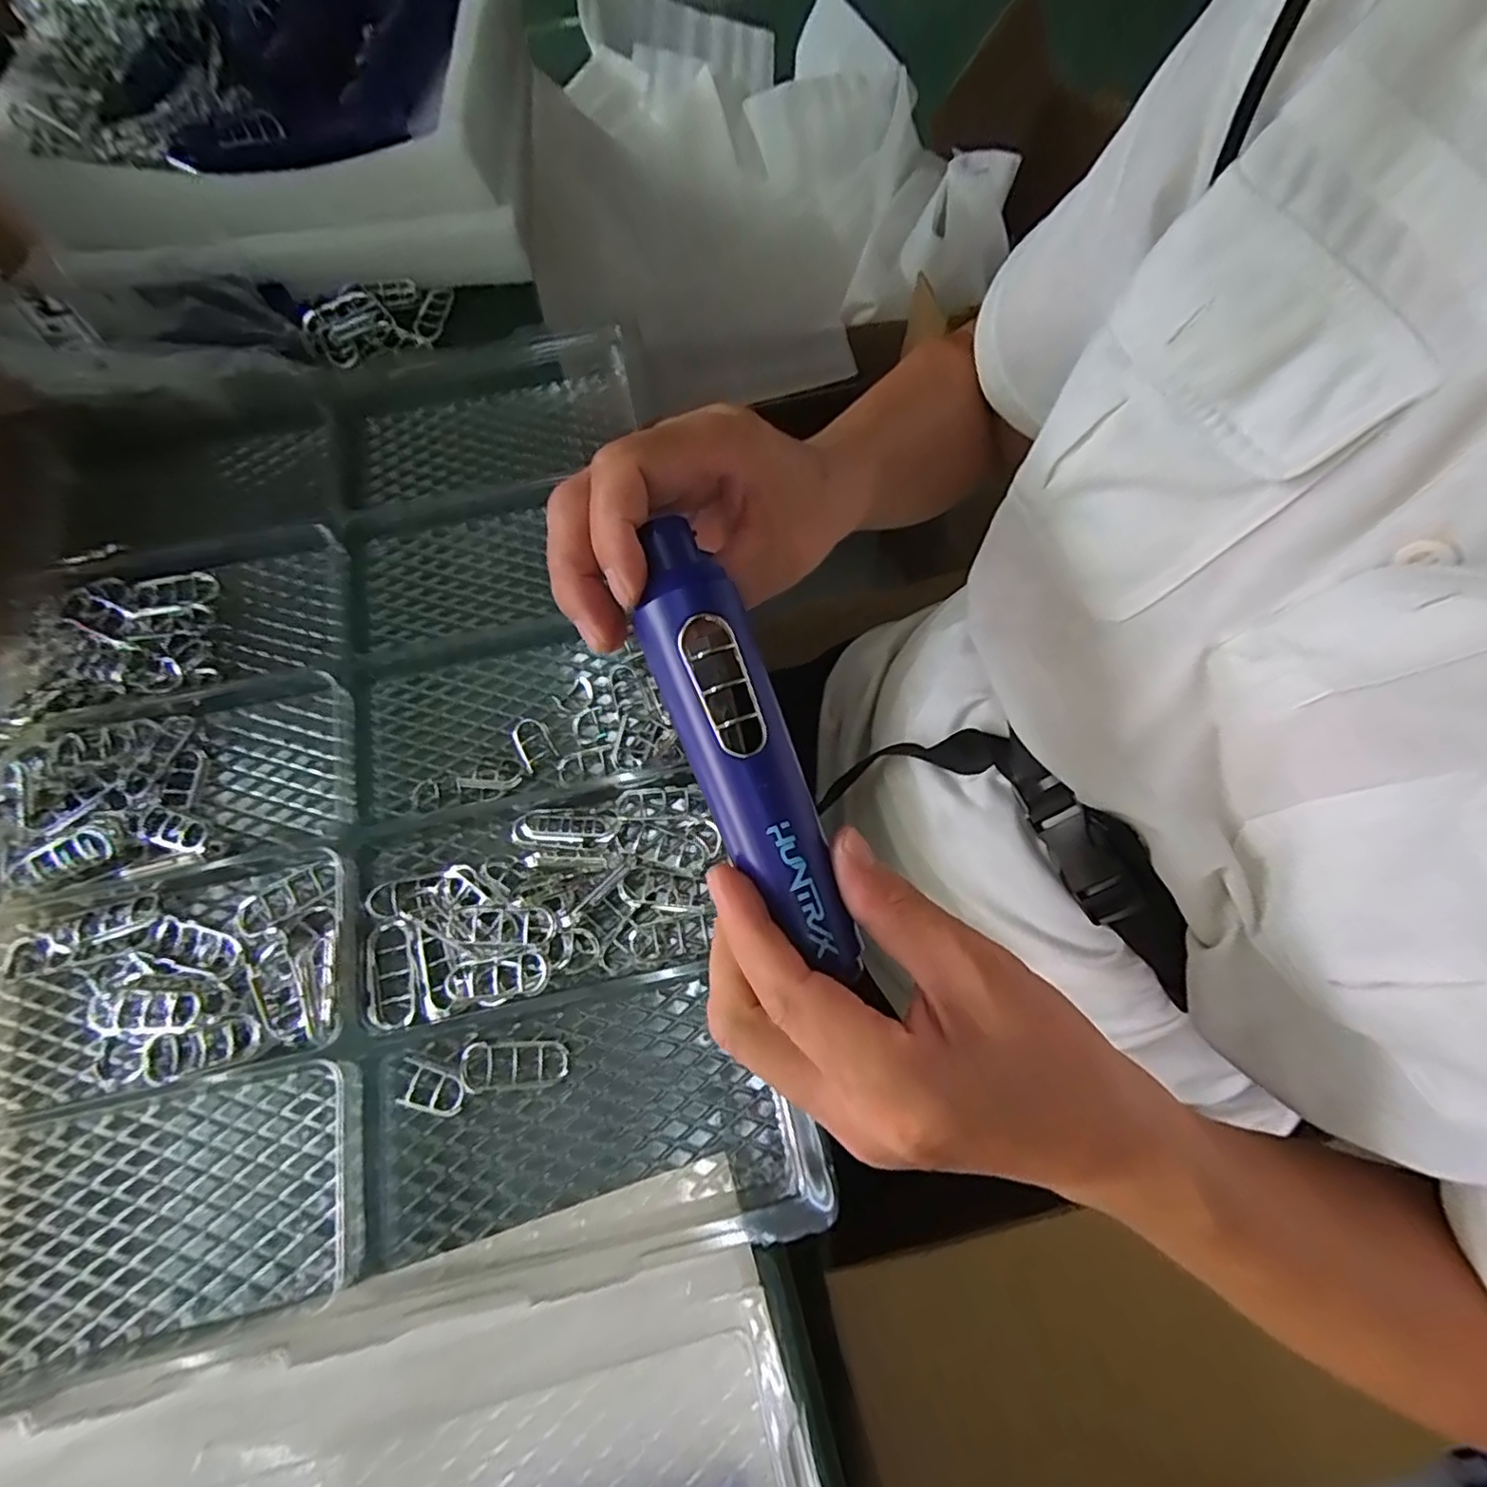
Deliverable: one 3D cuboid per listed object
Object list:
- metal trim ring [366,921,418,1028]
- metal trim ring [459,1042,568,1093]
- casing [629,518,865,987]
[{"bbox_3d":[-0.180,0.118,0.337,0.024,0.007,0.052,-10,70,-2],"label":"metal trim ring"},{"bbox_3d":[-0.114,0.159,0.326,0.052,0.009,0.022,-6,70,-1],"label":"metal trim ring"},{"bbox_3d":[-0.001,0.002,0.232,0.035,0.028,0.161,-22,87,-6],"label":"casing"}]

